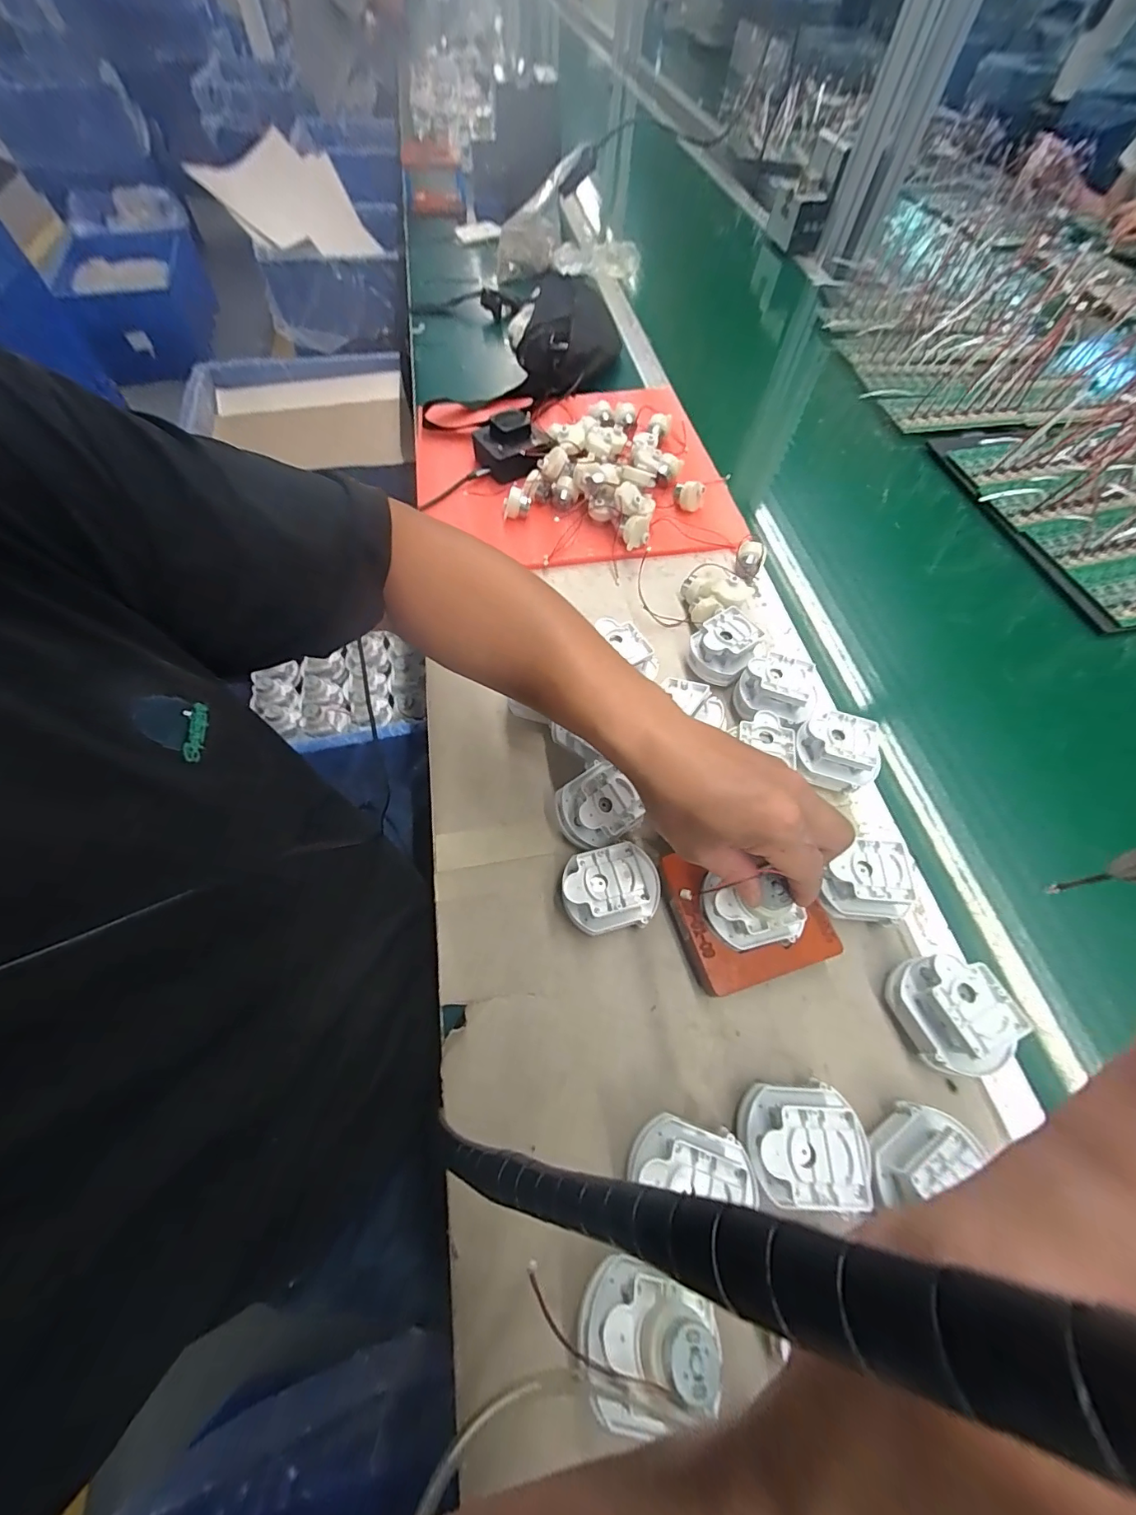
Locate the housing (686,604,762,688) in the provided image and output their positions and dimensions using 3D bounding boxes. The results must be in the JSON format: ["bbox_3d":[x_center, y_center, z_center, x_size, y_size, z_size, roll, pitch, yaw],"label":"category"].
[{"bbox_3d":[0.146,-0.104,0.457,0.057,0.044,0.055,0,61,-1],"label":"housing"}]

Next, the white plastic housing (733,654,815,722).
[{"bbox_3d":[0.185,-0.059,0.432,0.062,0.037,0.055,9,61,4],"label":"white plastic housing"}]

